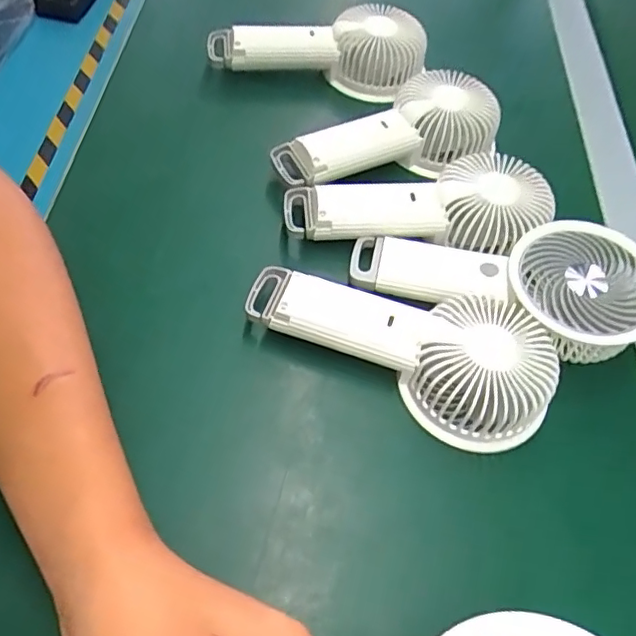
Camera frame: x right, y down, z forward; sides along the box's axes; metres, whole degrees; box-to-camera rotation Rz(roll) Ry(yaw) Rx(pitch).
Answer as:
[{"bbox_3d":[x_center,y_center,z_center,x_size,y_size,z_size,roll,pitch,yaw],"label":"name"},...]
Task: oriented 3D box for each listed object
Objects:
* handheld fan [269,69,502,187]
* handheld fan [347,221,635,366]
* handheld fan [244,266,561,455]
[{"bbox_3d":[0.051,-0.138,0.427,0.178,0.042,0.079,-20,61,-17],"label":"handheld fan"},{"bbox_3d":[0.116,-0.025,0.357,0.186,0.035,0.080,12,57,3],"label":"handheld fan"},{"bbox_3d":[0.050,0.008,0.338,0.183,0.041,0.081,27,59,12],"label":"handheld fan"}]

